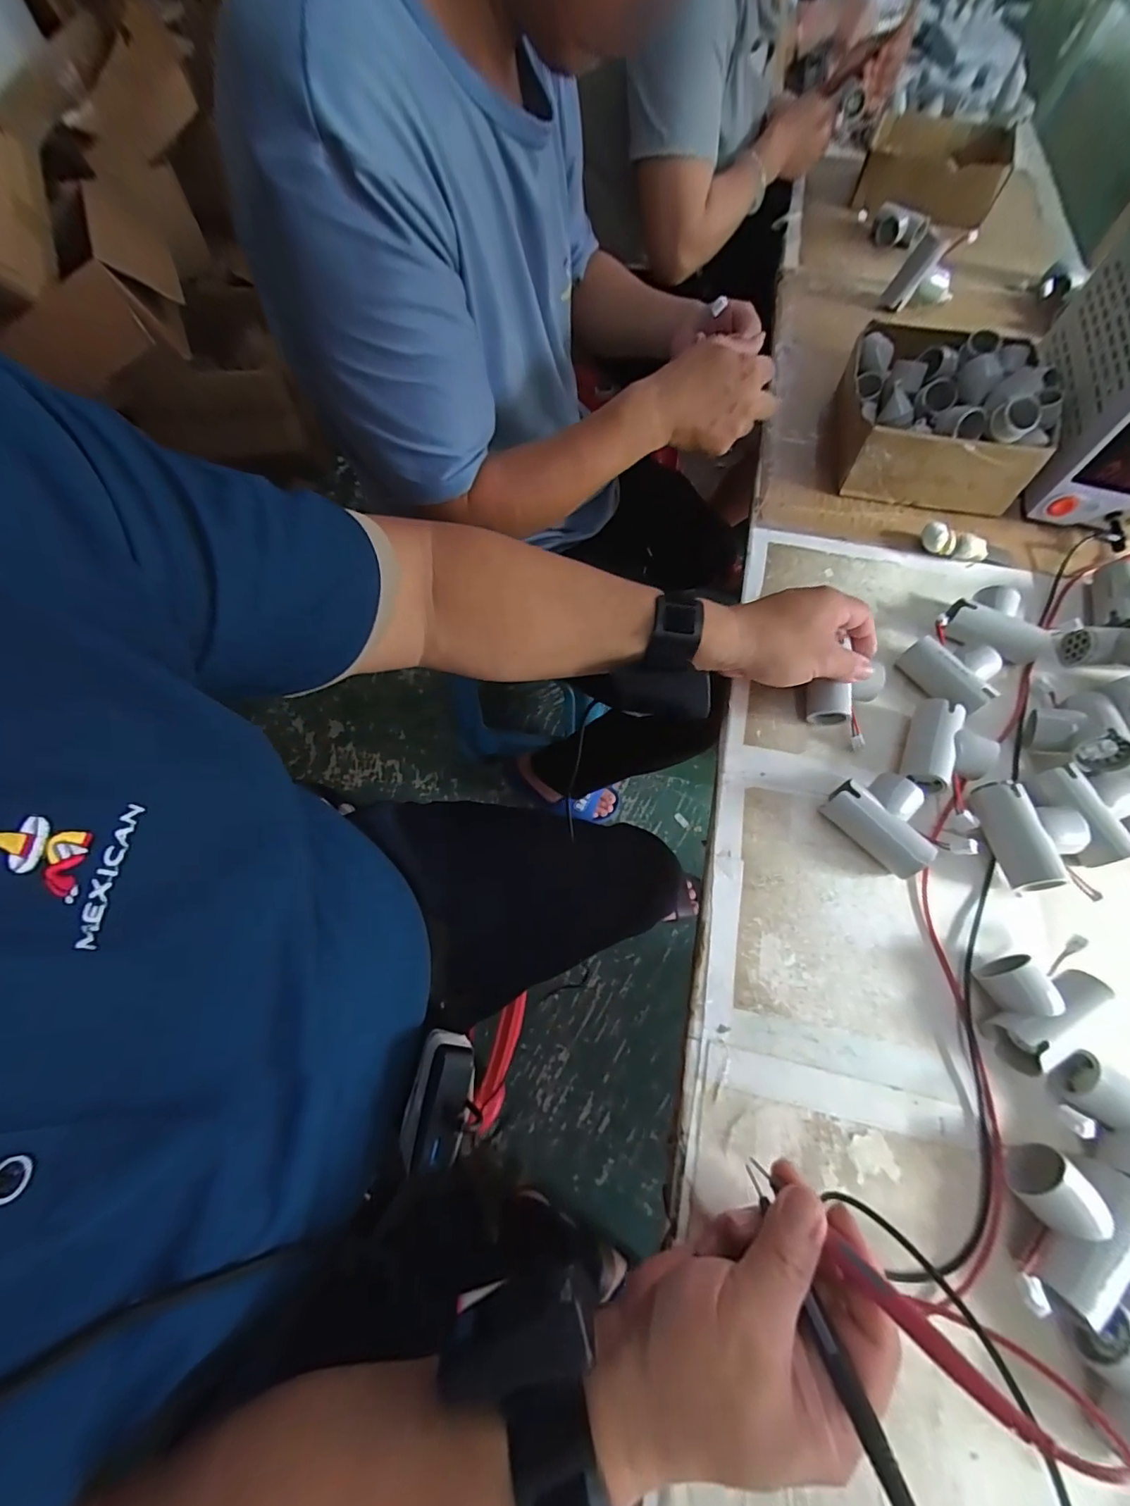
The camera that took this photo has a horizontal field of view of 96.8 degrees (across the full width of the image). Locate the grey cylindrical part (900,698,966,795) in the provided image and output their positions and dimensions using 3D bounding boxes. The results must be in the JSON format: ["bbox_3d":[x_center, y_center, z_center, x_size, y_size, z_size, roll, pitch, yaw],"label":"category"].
[{"bbox_3d":[0.294,-0.004,0.403,0.035,0.035,0.075,28,68,11],"label":"grey cylindrical part"}]

